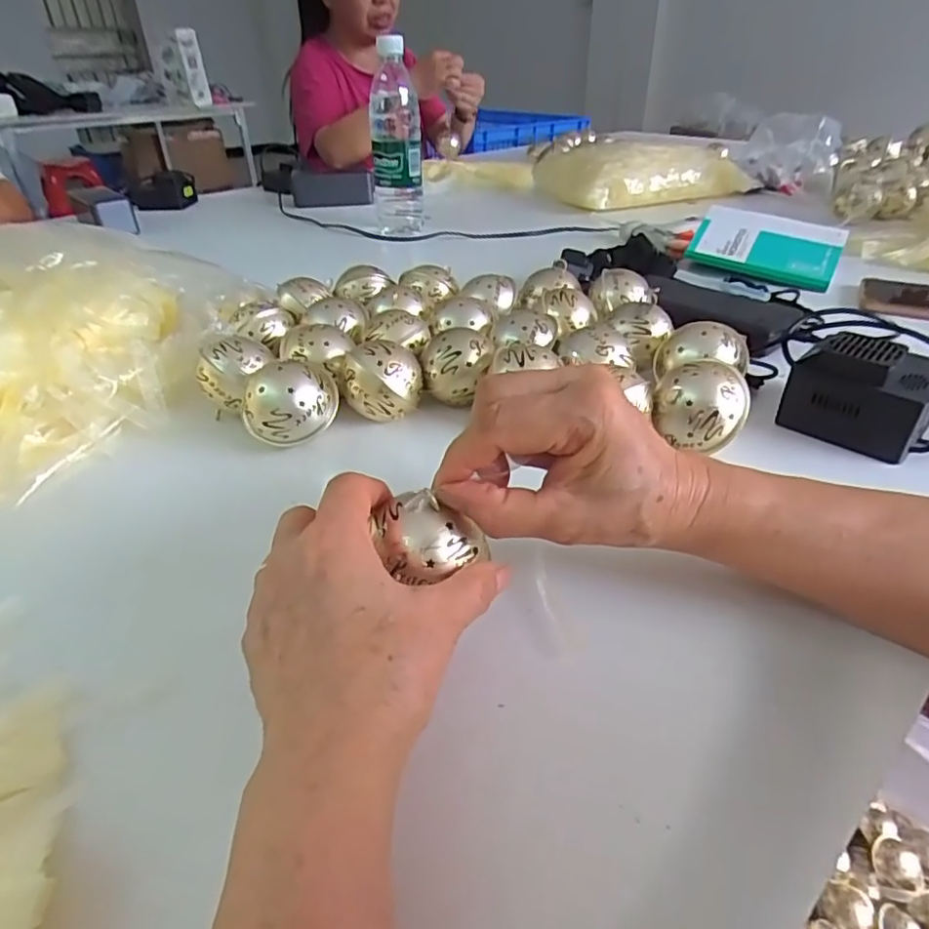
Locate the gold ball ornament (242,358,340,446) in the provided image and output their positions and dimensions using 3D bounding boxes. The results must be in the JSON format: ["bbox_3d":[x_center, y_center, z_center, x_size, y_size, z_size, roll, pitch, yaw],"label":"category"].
[{"bbox_3d":[-0.111,-0.038,0.391,0.055,0.052,0.049,2,33,13],"label":"gold ball ornament"}]

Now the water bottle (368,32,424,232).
[{"bbox_3d":[-0.094,-0.426,0.791,0.069,0.214,0.061,-9,32,-4],"label":"water bottle"}]

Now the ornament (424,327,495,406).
[{"bbox_3d":[-0.005,-0.072,0.430,0.050,0.042,0.048,-5,32,1],"label":"ornament"}]

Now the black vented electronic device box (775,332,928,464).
[{"bbox_3d":[0.256,-0.049,0.387,0.057,0.059,0.076,-31,40,-34],"label":"black vented electronic device box"}]

